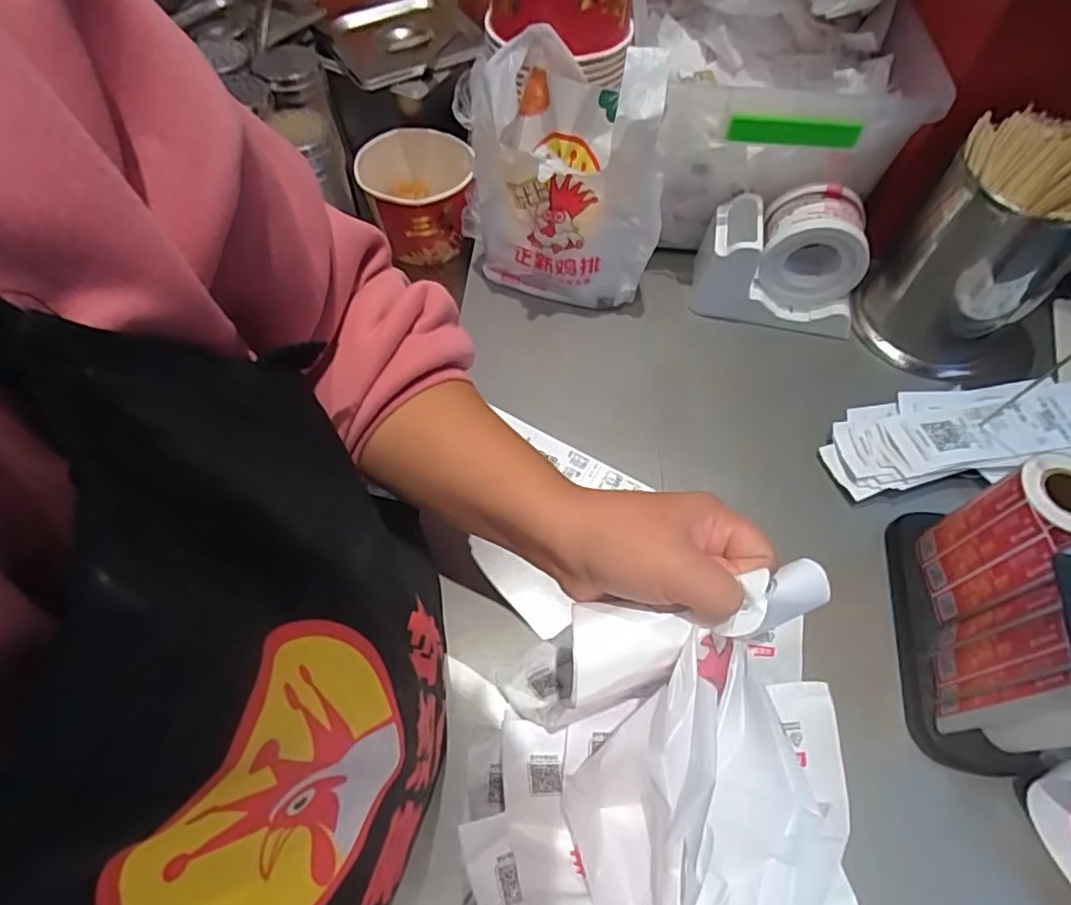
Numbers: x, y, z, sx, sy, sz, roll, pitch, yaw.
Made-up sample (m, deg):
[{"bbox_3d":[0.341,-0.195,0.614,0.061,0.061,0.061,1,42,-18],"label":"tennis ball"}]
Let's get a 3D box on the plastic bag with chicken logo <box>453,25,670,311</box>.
[{"bbox_3d":[0.017,-0.255,0.556,0.169,0.195,0.147,-2,60,-3],"label":"plastic bag with chicken logo"}]

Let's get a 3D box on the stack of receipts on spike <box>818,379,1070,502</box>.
[{"bbox_3d":[0.367,-0.015,0.525,0.240,0.033,0.094,-4,60,-4],"label":"stack of receipts on spike"}]

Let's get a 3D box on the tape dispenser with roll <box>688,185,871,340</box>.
[{"bbox_3d":[0.231,-0.183,0.576,0.150,0.101,0.082,16,60,7],"label":"tape dispenser with roll"}]

